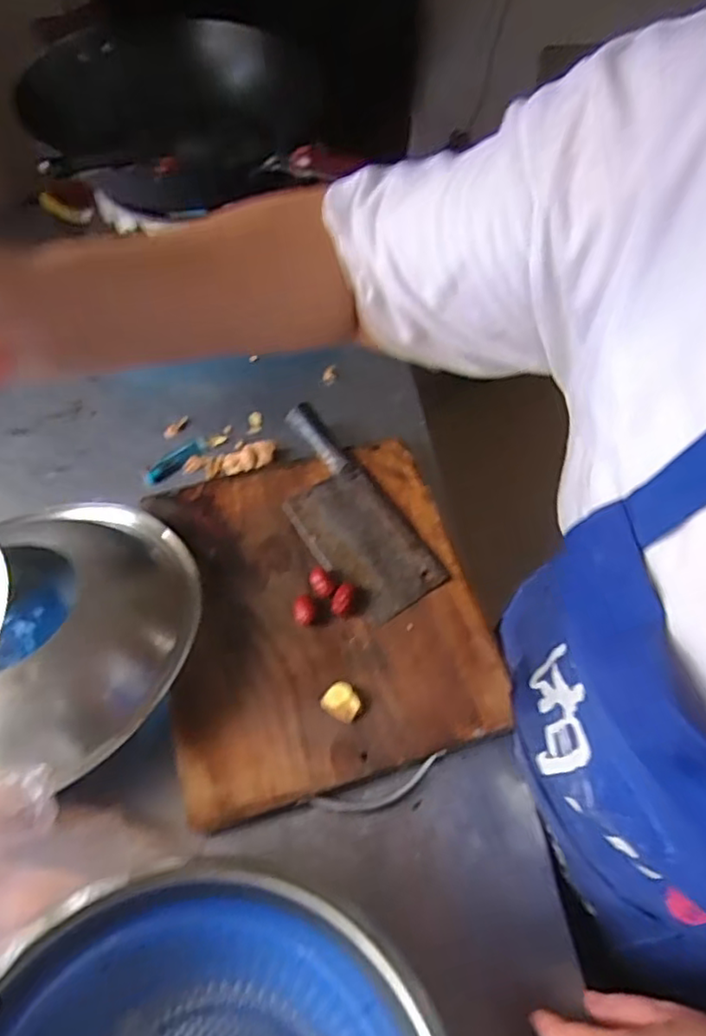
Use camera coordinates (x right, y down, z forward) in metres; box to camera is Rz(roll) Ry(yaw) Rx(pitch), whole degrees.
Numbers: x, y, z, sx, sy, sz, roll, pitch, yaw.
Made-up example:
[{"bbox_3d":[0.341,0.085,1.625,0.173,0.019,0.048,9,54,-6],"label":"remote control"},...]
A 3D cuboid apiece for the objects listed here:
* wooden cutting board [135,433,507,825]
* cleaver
[{"bbox_3d":[-0.037,0.087,0.664,0.304,0.034,0.346,-15,58,-9],"label":"wooden cutting board"},{"bbox_3d":[-0.014,-0.016,0.705,0.102,0.033,0.265,-27,60,-15],"label":"cleaver"}]

